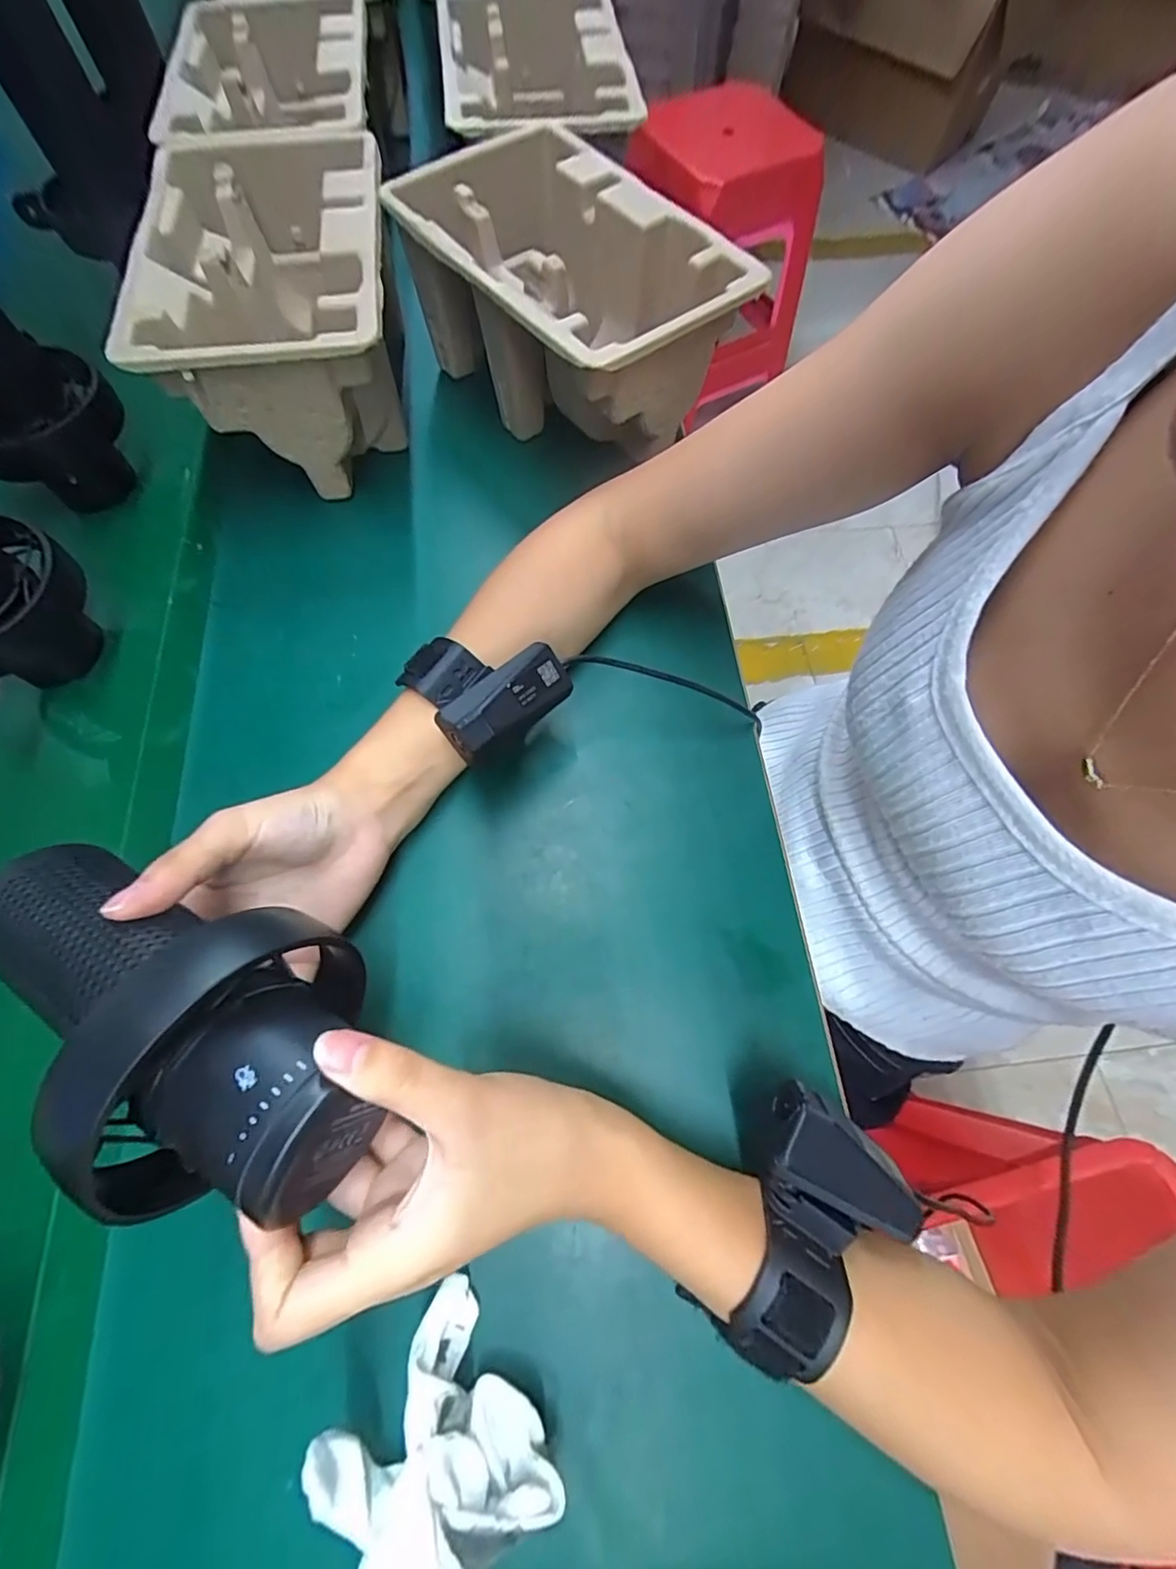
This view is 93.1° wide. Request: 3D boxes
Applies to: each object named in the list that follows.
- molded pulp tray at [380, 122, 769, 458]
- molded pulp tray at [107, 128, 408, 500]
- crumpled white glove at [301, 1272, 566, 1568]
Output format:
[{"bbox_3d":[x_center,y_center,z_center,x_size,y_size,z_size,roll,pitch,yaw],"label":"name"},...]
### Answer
[{"bbox_3d":[-0.016,-0.333,0.407,0.151,0.122,0.225,-36,74,-15],"label":"molded pulp tray"},{"bbox_3d":[-0.206,-0.322,0.398,0.146,0.118,0.229,-7,69,-5],"label":"molded pulp tray"},{"bbox_3d":[-0.058,0.256,0.212,0.069,0.043,0.074,-36,74,-15],"label":"crumpled white glove"}]

